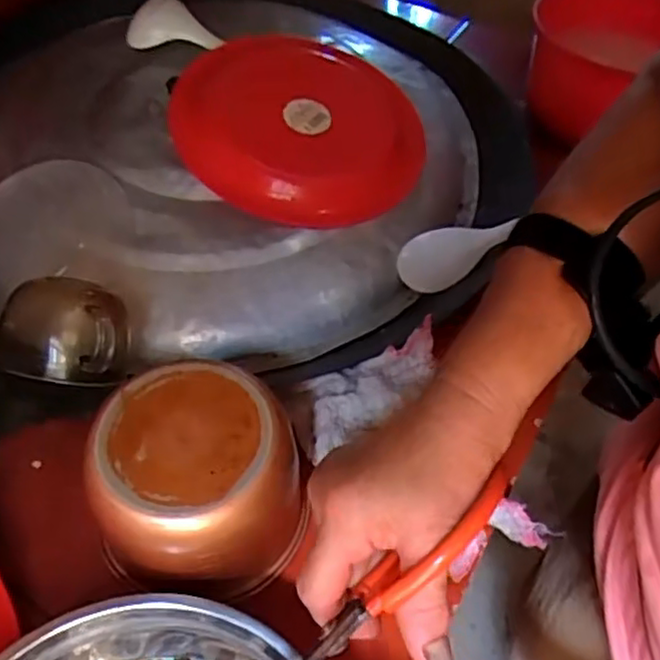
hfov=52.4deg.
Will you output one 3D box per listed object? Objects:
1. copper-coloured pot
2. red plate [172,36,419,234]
[{"bbox_3d":[-0.081,0.099,0.421,0.117,0.107,0.116,1,52,-2],"label":"copper-coloured pot"},{"bbox_3d":[-0.022,-0.209,0.691,0.267,0.046,0.245,-8,64,-26],"label":"red plate"}]

